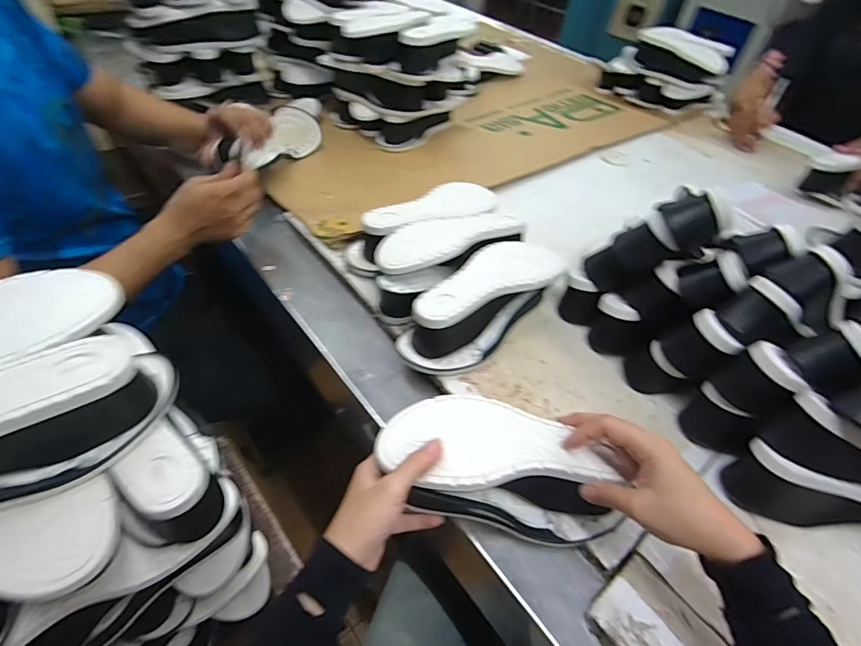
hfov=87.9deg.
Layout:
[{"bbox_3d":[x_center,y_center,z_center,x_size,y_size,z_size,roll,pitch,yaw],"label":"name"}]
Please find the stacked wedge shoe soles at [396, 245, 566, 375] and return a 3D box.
[{"bbox_3d":[0.065,-0.027,0.560,0.239,0.096,0.094,-33,59,-30],"label":"stacked wedge shoe soles"}]

